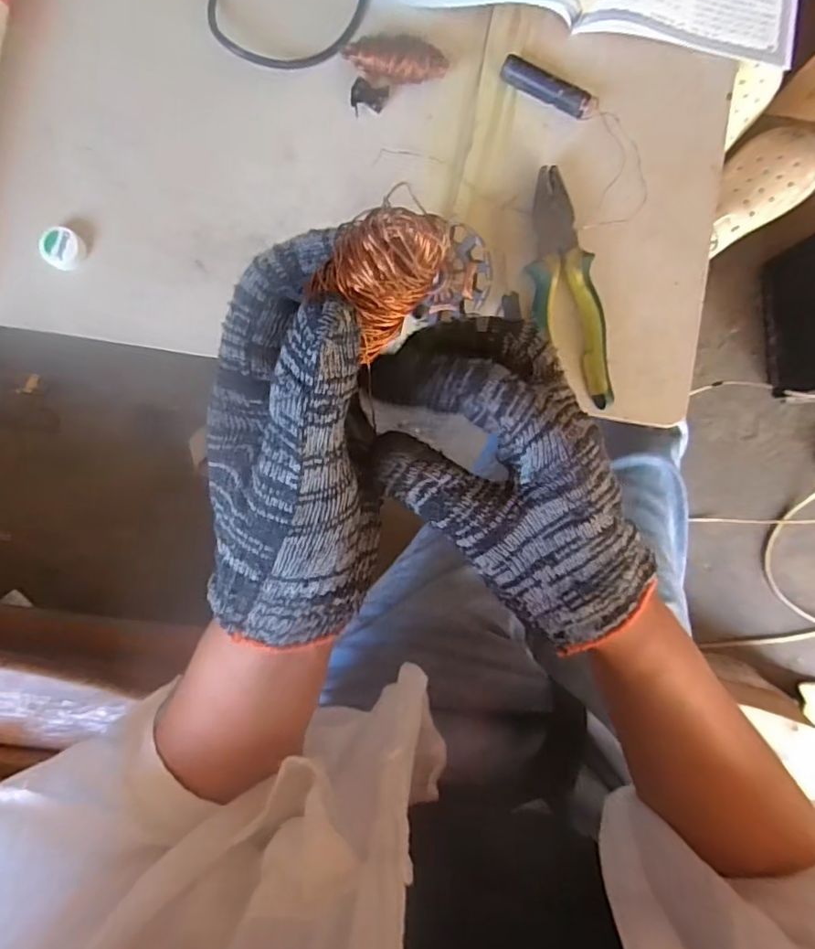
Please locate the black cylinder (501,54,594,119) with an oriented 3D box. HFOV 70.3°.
[{"bbox_3d":[0.111,-0.311,0.467,0.074,0.020,0.017,28,88,-2],"label":"black cylinder"}]

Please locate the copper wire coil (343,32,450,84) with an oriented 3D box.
[{"bbox_3d":[-0.010,-0.328,0.460,0.079,0.029,0.028,13,89,-2],"label":"copper wire coil"}]

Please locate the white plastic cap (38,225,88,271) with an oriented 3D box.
[{"bbox_3d":[-0.275,-0.180,0.463,0.028,0.021,0.031,36,88,-1],"label":"white plastic cap"}]

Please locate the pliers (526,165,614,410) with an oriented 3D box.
[{"bbox_3d":[0.127,-0.148,0.464,0.052,0.015,0.189,-10,90,-2],"label":"pliers"}]

